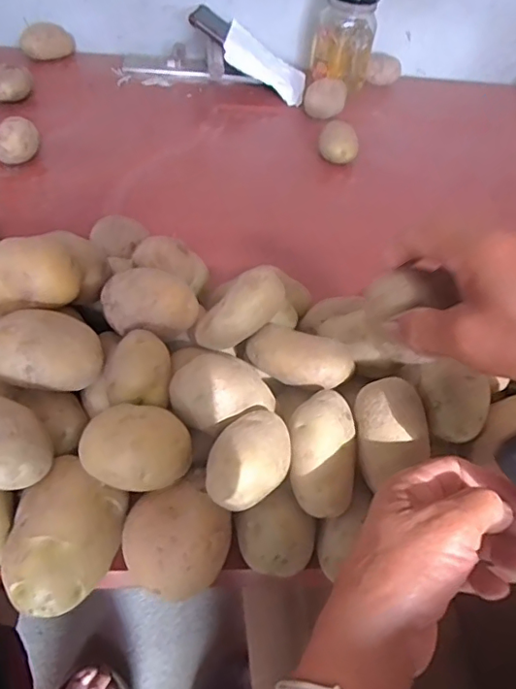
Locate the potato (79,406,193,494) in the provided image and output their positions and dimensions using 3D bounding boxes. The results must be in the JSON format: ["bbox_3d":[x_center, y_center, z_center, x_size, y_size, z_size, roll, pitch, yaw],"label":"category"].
[{"bbox_3d":[-0.069,0.058,0.307,0.058,0.035,0.037,-7,51,-2],"label":"potato"}]

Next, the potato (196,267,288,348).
[{"bbox_3d":[-0.012,-0.023,0.386,0.069,0.034,0.034,-45,96,1],"label":"potato"}]

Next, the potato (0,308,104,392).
[{"bbox_3d":[-0.141,0.002,0.355,0.073,0.044,0.051,16,73,-29],"label":"potato"}]

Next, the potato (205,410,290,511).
[{"bbox_3d":[-0.004,0.065,0.309,0.039,0.033,0.060,13,53,14],"label":"potato"}]

